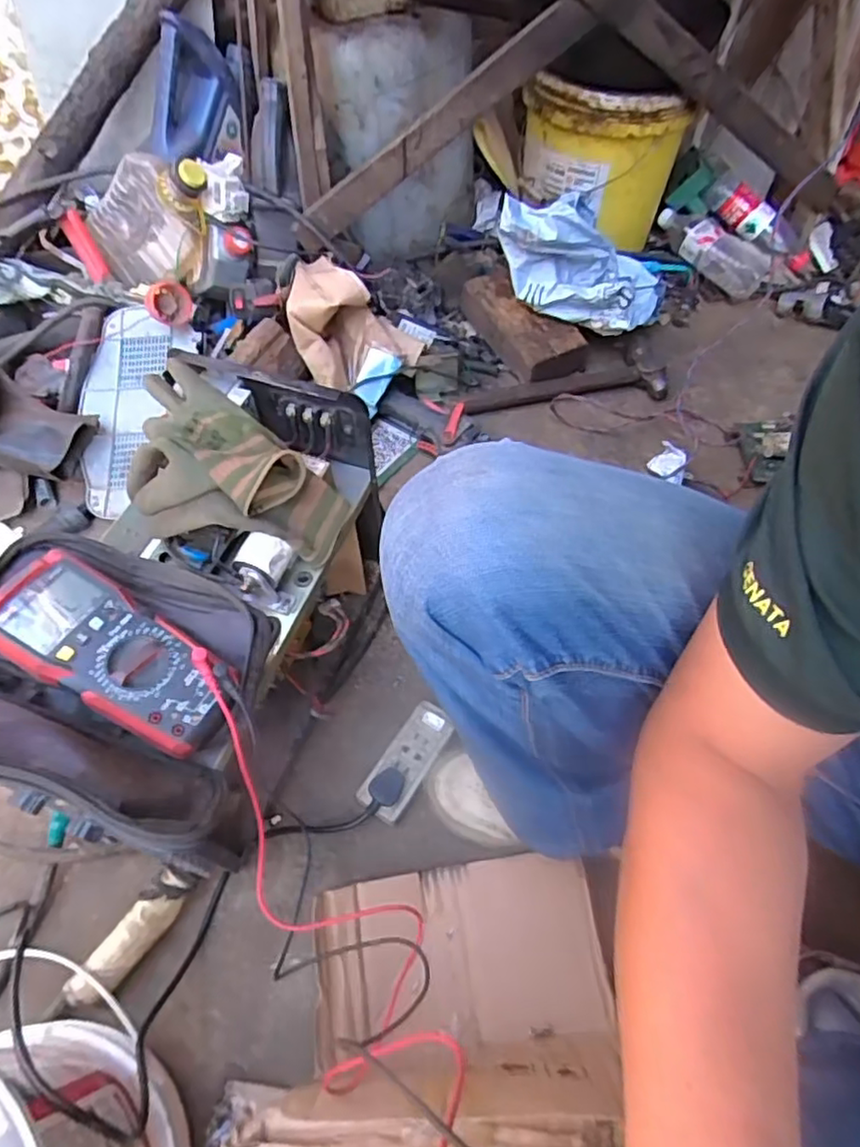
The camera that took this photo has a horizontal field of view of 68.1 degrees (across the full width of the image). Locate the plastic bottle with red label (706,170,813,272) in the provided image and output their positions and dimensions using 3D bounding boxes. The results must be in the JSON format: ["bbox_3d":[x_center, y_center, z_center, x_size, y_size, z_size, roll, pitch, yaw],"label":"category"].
[{"bbox_3d":[0.605,-0.636,1.161,0.229,0.054,0.071,30,56,-12],"label":"plastic bottle with red label"}]

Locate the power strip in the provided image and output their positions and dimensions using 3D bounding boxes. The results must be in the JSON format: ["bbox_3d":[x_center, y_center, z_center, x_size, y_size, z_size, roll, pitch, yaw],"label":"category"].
[{"bbox_3d":[-0.025,0.208,0.704,0.052,0.047,0.128,30,60,17],"label":"power strip"}]

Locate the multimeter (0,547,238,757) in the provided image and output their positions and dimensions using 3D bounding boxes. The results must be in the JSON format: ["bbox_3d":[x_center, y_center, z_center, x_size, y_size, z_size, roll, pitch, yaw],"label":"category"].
[{"bbox_3d":[-0.241,0.061,0.485,0.191,0.045,0.089,33,60,3],"label":"multimeter"}]

